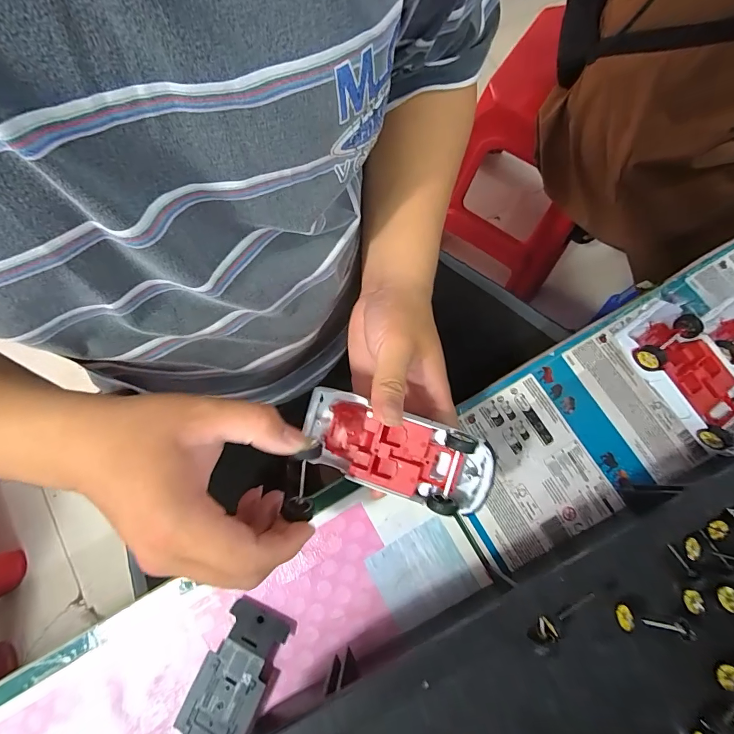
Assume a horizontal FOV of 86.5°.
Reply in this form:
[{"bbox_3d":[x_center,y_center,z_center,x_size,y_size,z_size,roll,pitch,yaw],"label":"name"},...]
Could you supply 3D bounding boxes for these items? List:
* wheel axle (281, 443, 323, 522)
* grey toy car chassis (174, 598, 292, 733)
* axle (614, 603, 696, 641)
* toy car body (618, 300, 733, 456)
[{"bbox_3d":[-0.039,0.069,0.238,0.018,0.013,0.047,9,101,4],"label":"wheel axle"},{"bbox_3d":[-0.103,0.239,0.282,0.048,0.011,0.120,24,76,8],"label":"grey toy car chassis"},{"bbox_3d":[0.209,0.186,0.281,0.052,0.013,0.017,10,75,4],"label":"axle"},{"bbox_3d":[0.267,0.010,0.324,0.063,0.037,0.129,-33,76,-7],"label":"toy car body"}]

